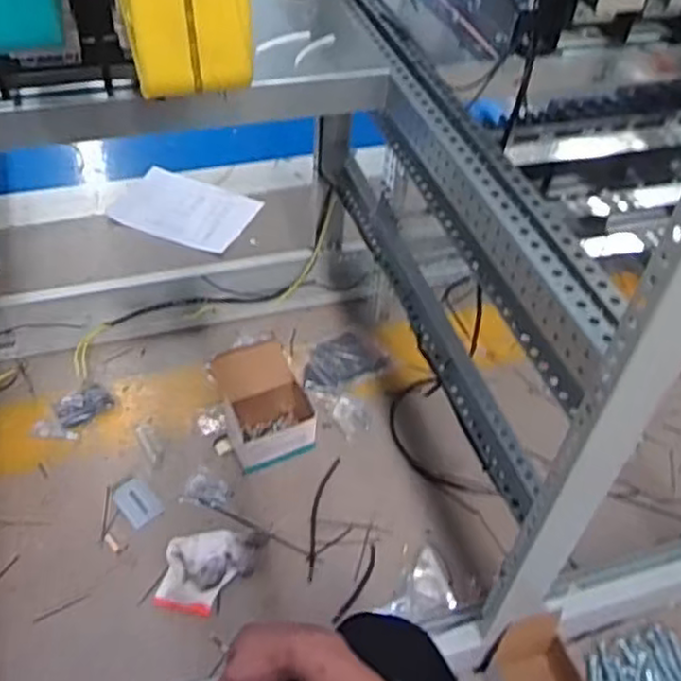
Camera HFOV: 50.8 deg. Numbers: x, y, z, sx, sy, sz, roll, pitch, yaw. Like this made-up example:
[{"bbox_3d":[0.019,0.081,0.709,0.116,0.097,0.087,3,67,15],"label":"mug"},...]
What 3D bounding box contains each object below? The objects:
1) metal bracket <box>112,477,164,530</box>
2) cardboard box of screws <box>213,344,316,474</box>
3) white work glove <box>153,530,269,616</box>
[{"bbox_3d":[-0.311,0.247,1.091,0.054,0.004,0.080,-33,57,-30],"label":"metal bracket"},{"bbox_3d":[-0.117,0.108,1.152,0.139,0.120,0.142,-14,49,-17],"label":"cardboard box of screws"},{"bbox_3d":[-0.182,0.324,1.017,0.134,0.028,0.115,6,46,2],"label":"white work glove"}]

